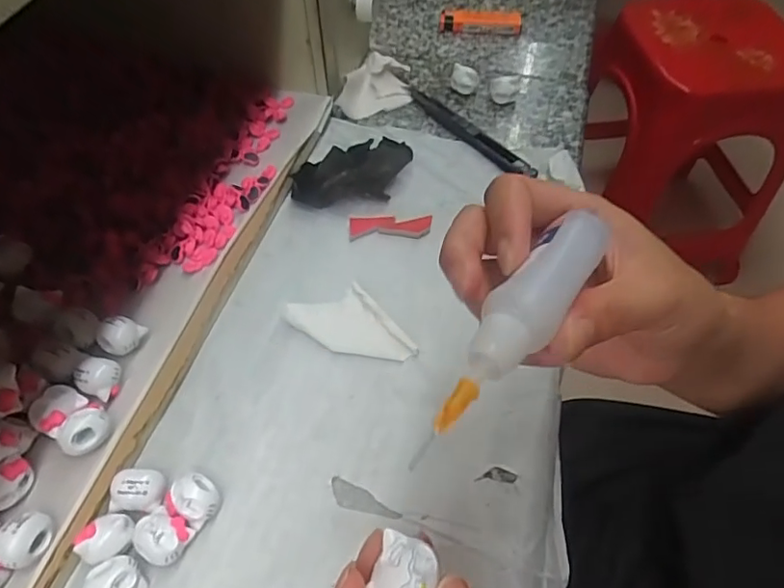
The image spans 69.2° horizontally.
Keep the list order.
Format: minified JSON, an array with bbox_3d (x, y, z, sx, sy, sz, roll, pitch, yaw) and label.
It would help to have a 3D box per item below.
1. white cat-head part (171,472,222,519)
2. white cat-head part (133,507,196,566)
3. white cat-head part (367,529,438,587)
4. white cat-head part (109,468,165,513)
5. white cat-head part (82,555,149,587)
[{"bbox_3d":[-0.099,0.105,0.289,0.024,0.020,0.021,36,62,23],"label":"white cat-head part"},{"bbox_3d":[-0.112,0.119,0.277,0.025,0.019,0.021,22,58,16],"label":"white cat-head part"},{"bbox_3d":[0.004,0.089,0.179,0.019,0.007,0.023,16,57,12],"label":"white cat-head part"},{"bbox_3d":[-0.129,0.101,0.292,0.024,0.022,0.019,-1,55,0],"label":"white cat-head part"},{"bbox_3d":[-0.131,0.136,0.266,0.021,0.018,0.025,33,61,21],"label":"white cat-head part"}]

